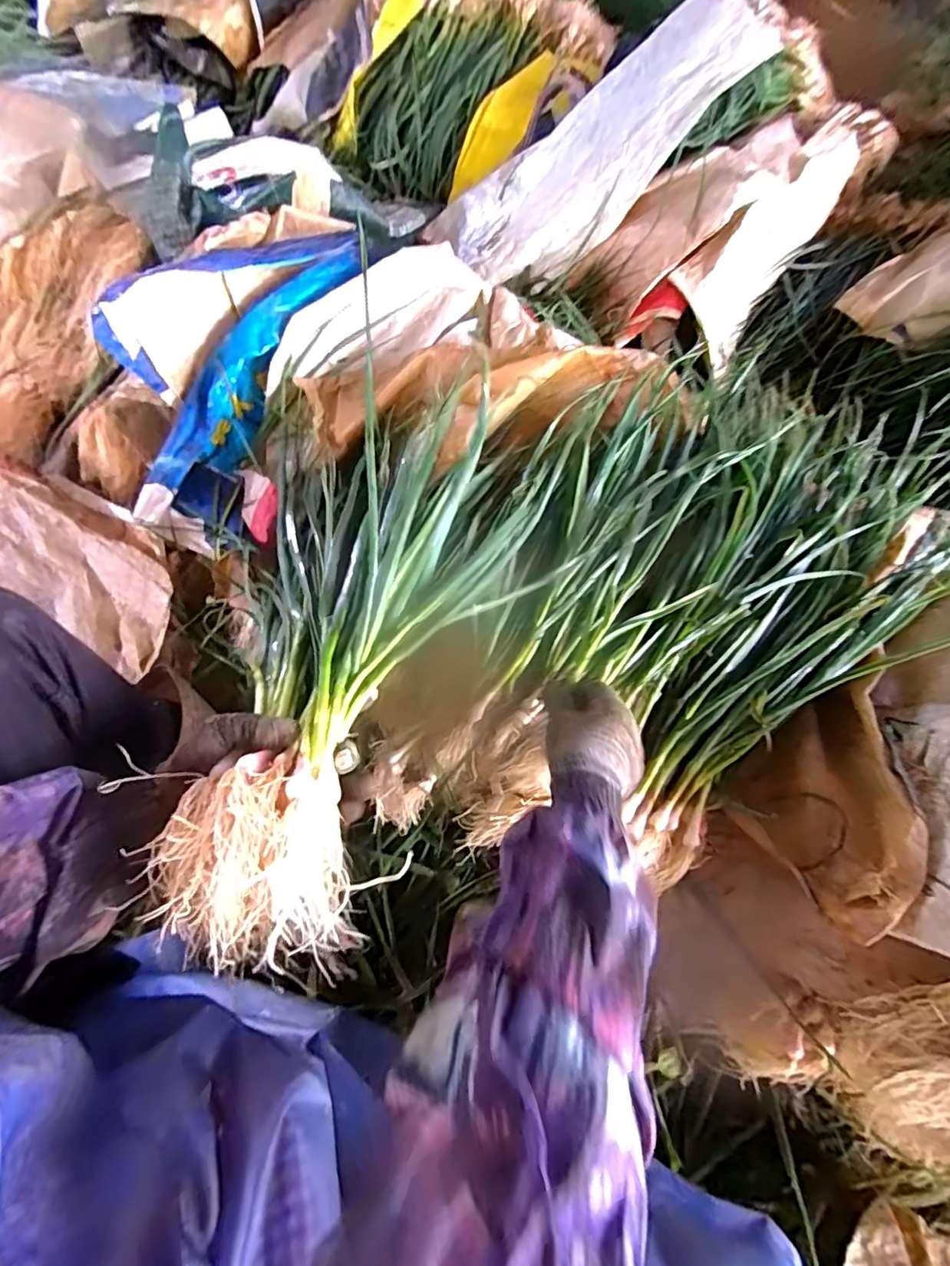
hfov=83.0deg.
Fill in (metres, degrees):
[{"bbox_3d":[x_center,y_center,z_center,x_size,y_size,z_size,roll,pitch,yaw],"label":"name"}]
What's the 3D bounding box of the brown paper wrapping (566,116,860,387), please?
[{"bbox_3d":[0.439,-0.740,0.912,0.283,0.147,0.592,35,74,12],"label":"brown paper wrapping"}]

